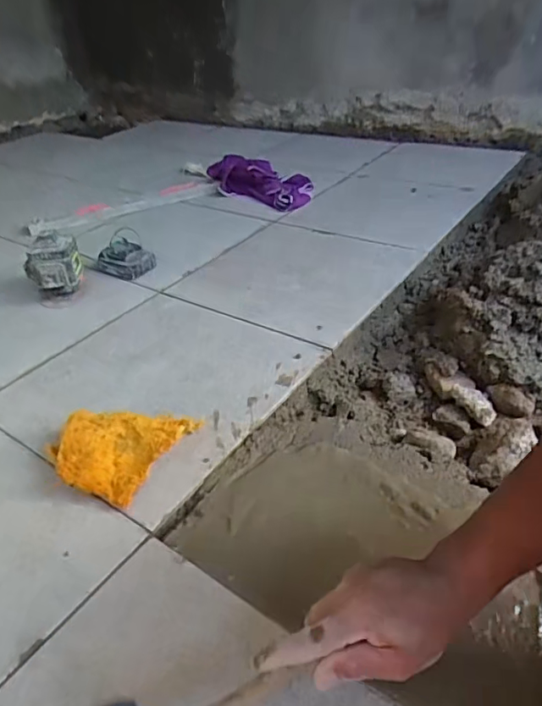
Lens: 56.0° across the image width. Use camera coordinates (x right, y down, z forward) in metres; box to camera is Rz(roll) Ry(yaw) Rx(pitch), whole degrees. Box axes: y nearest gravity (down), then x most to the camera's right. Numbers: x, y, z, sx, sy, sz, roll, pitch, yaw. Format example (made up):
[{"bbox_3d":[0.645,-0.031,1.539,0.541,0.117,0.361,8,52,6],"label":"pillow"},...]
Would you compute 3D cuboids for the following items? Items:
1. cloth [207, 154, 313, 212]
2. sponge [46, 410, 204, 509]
[{"bbox_3d":[-0.027,-0.473,1.380,0.138,0.088,0.293,-32,43,-32],"label":"cloth"},{"bbox_3d":[-0.196,0.114,0.646,0.160,0.058,0.140,10,40,20],"label":"sponge"}]

